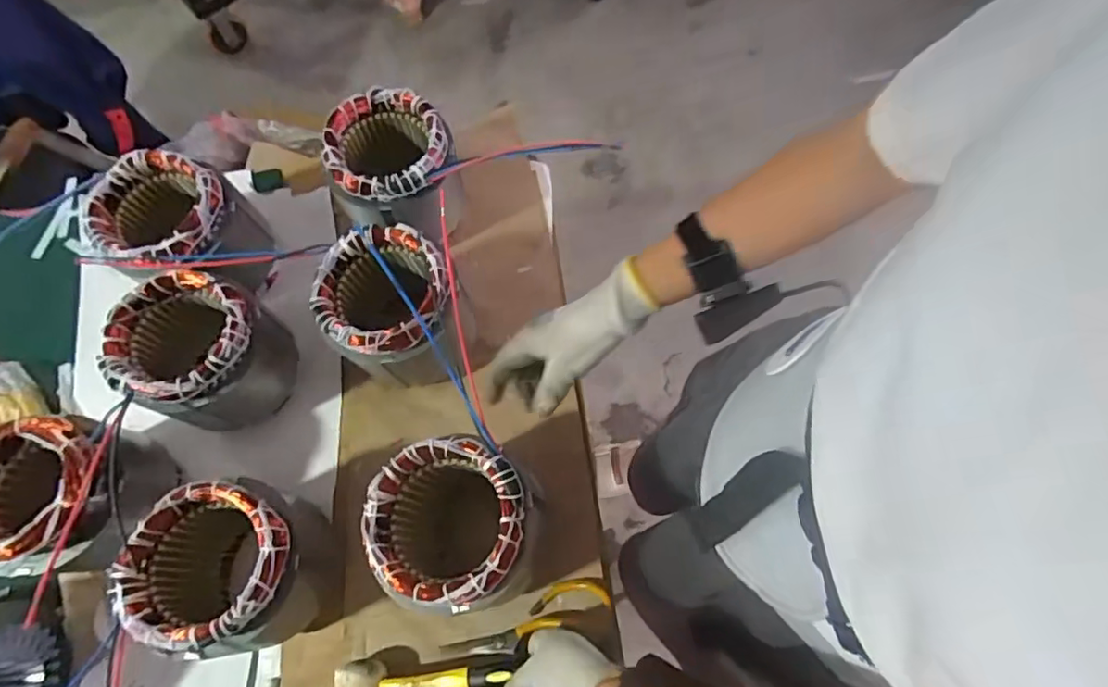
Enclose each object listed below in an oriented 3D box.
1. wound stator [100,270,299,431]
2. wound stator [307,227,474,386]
[{"bbox_3d":[-0.382,0.019,0.630,0.128,0.152,0.133,-1,66,2],"label":"wound stator"},{"bbox_3d":[-0.176,-0.039,0.629,0.146,0.129,0.147,-7,66,-1],"label":"wound stator"}]

